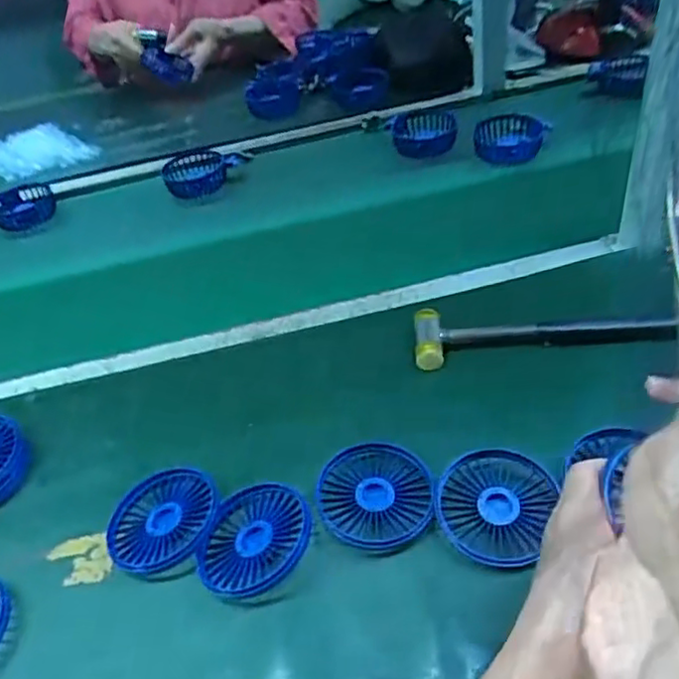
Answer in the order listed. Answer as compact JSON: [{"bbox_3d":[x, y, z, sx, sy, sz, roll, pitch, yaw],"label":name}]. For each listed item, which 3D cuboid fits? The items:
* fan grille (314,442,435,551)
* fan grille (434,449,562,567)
[{"bbox_3d":[0.026,0.115,0.488,0.085,0.009,0.084,-6,42,5],"label":"fan grille"},{"bbox_3d":[0.110,0.116,0.472,0.077,0.012,0.089,14,47,25],"label":"fan grille"}]

